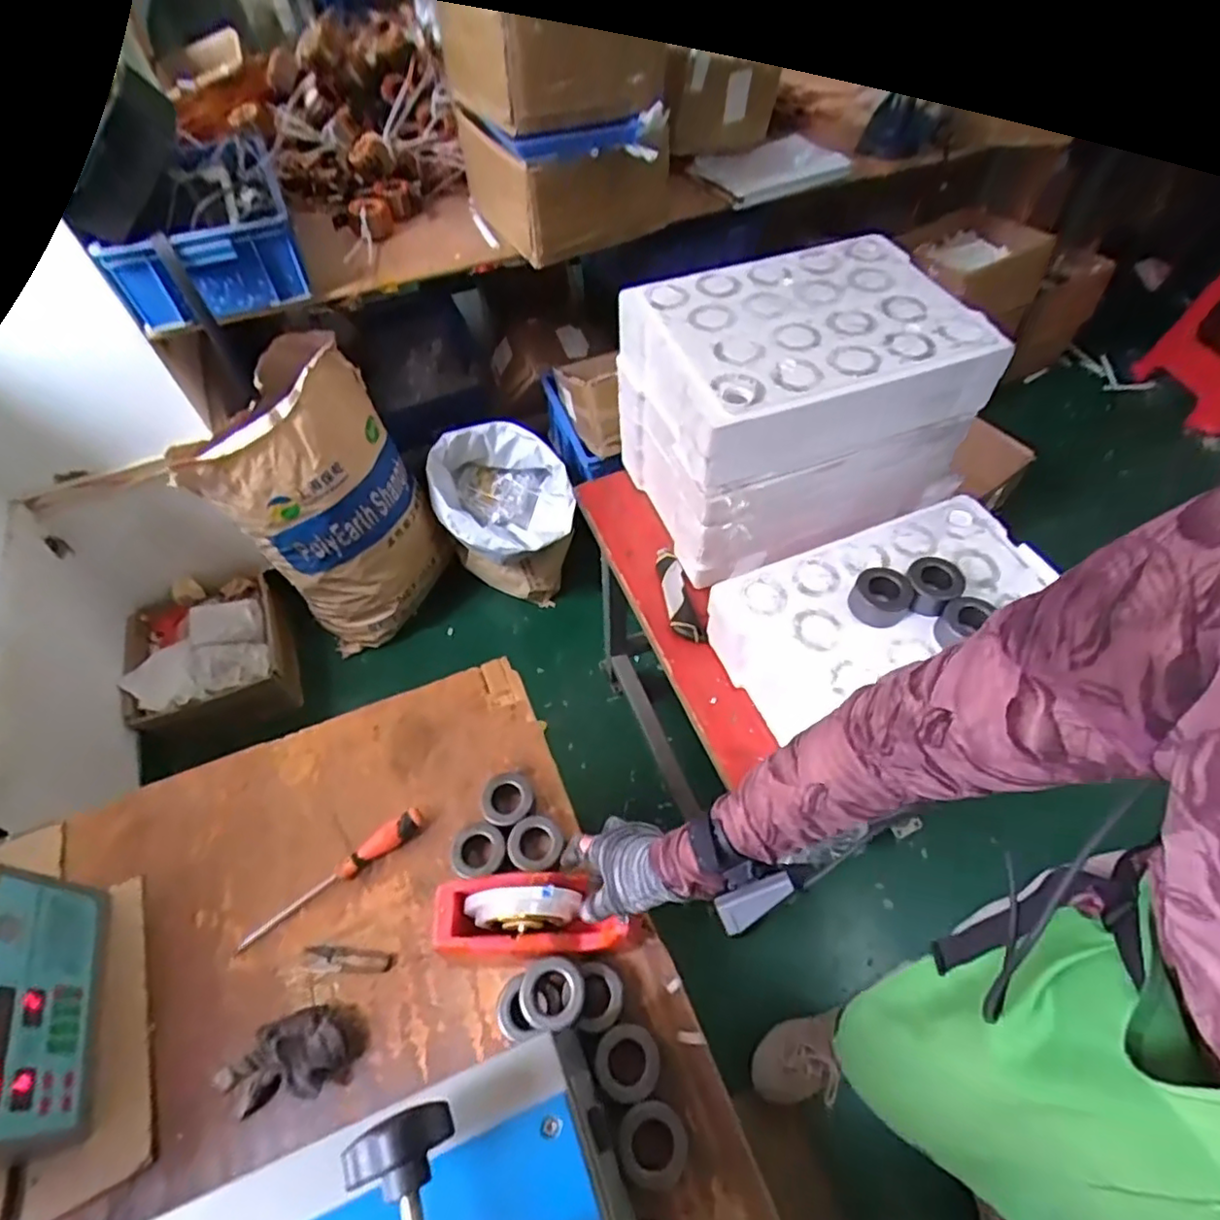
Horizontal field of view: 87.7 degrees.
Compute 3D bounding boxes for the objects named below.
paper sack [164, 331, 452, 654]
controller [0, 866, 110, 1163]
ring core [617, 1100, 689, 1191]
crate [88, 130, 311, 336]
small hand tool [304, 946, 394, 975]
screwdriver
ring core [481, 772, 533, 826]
[{"bbox_3d":[-0.639,-0.229,1.448,0.284,0.622,0.392,36,63,23],"label":"paper sack"},{"bbox_3d":[-0.542,0.366,0.581,0.069,0.165,0.227,-11,55,-6],"label":"controller"},{"bbox_3d":[0.039,0.477,0.568,0.062,0.023,0.059,-1,55,1],"label":"ring core"},{"bbox_3d":[-0.754,-0.714,1.174,0.292,0.173,0.389,-21,57,-13],"label":"crate"},{"bbox_3d":[-0.279,0.373,0.678,0.092,0.010,0.025,0,55,1],"label":"small hand tool"},{"bbox_3d":[-0.312,0.297,0.711,0.224,0.031,0.027,-29,59,-18],"label":"screwdriver"},{"bbox_3d":[-0.120,0.225,0.748,0.059,0.035,0.063,-1,55,1],"label":"ring core"}]

